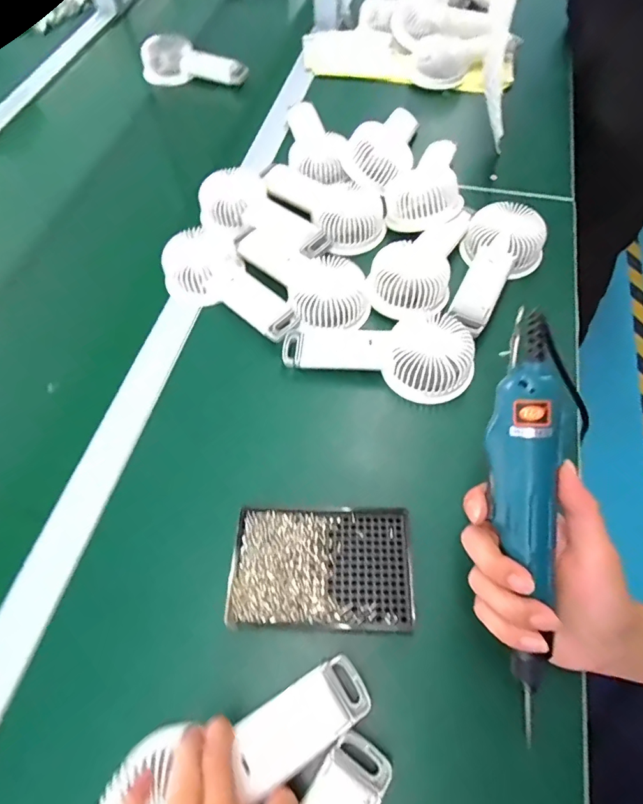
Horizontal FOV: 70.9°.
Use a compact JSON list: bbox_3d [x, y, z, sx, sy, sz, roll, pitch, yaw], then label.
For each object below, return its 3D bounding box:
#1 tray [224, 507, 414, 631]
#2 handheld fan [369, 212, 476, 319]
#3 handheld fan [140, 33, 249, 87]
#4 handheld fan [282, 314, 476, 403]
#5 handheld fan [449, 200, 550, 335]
[{"bbox_3d":[0.001,0.126,0.350,0.136,0.012,0.087,0,61,3],"label":"tray"},{"bbox_3d":[0.120,-0.166,0.500,0.082,0.044,0.174,29,66,17],"label":"handheld fan"},{"bbox_3d":[-0.211,-0.563,0.746,0.179,0.036,0.077,11,101,12],"label":"handheld fan"},{"bbox_3d":[0.055,-0.052,0.446,0.182,0.042,0.081,8,62,7],"label":"handheld fan"},{"bbox_3d":[0.187,-0.148,0.487,0.083,0.036,0.174,21,64,14],"label":"handheld fan"}]

